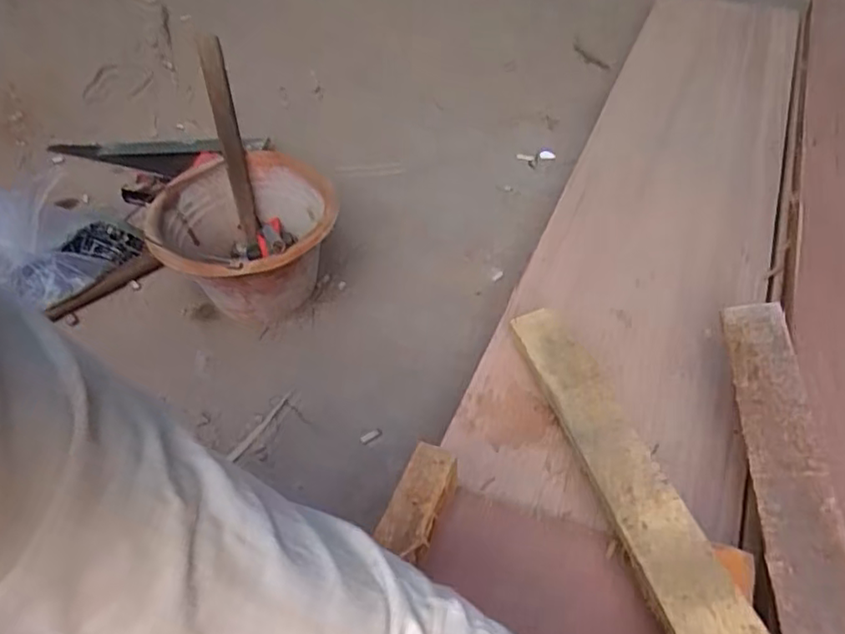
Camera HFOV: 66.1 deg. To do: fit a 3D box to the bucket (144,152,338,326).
[{"bbox_3d":[-0.247,-0.103,0.965,0.244,0.185,0.264,-3,50,3],"label":"bucket"}]

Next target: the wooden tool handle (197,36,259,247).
[{"bbox_3d":[-0.281,-0.255,0.956,0.035,0.291,0.031,-8,23,-2],"label":"wooden tool handle"}]

